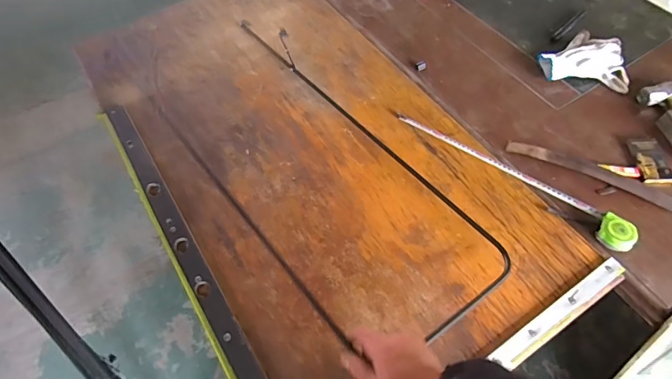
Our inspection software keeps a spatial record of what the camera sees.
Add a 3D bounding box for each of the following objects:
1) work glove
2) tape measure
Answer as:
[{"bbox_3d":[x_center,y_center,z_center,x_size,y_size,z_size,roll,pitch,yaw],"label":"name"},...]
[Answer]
[{"bbox_3d":[0.584,-0.308,0.997,0.190,0.046,0.149,11,60,9],"label":"work glove"},{"bbox_3d":[0.341,-0.045,0.842,0.507,0.043,0.065,37,67,22],"label":"tape measure"}]

